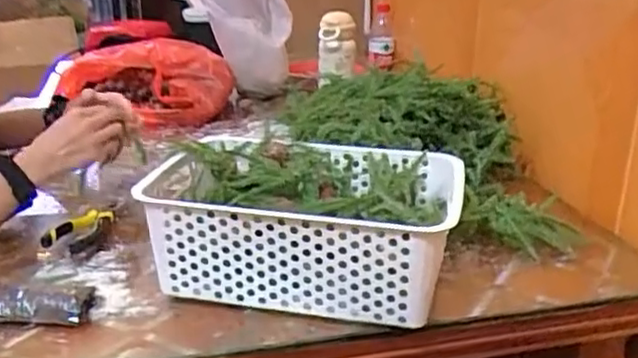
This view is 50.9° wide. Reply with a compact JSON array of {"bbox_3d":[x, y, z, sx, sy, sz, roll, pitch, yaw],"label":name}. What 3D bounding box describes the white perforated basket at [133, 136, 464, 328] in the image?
[{"bbox_3d":[-0.018,0.047,0.714,0.317,0.125,0.215,5,21,13],"label":"white perforated basket"}]

